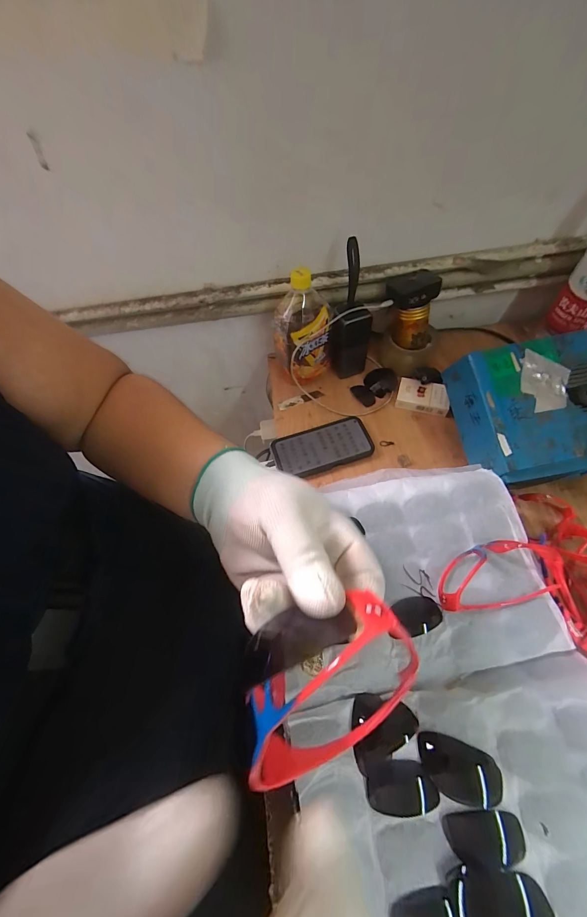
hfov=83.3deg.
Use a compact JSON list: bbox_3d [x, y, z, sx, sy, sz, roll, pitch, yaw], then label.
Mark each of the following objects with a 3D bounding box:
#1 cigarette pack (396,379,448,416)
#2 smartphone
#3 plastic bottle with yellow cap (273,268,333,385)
[{"bbox_3d":[0.231,-0.110,0.591,0.086,0.026,0.062,13,61,11],"label":"cigarette pack"},{"bbox_3d":[0.051,-0.018,0.552,0.164,0.017,0.081,-18,60,-7],"label":"smartphone"},{"bbox_3d":[0.015,-0.218,0.568,0.092,0.203,0.093,-6,59,0],"label":"plastic bottle with yellow cap"}]

